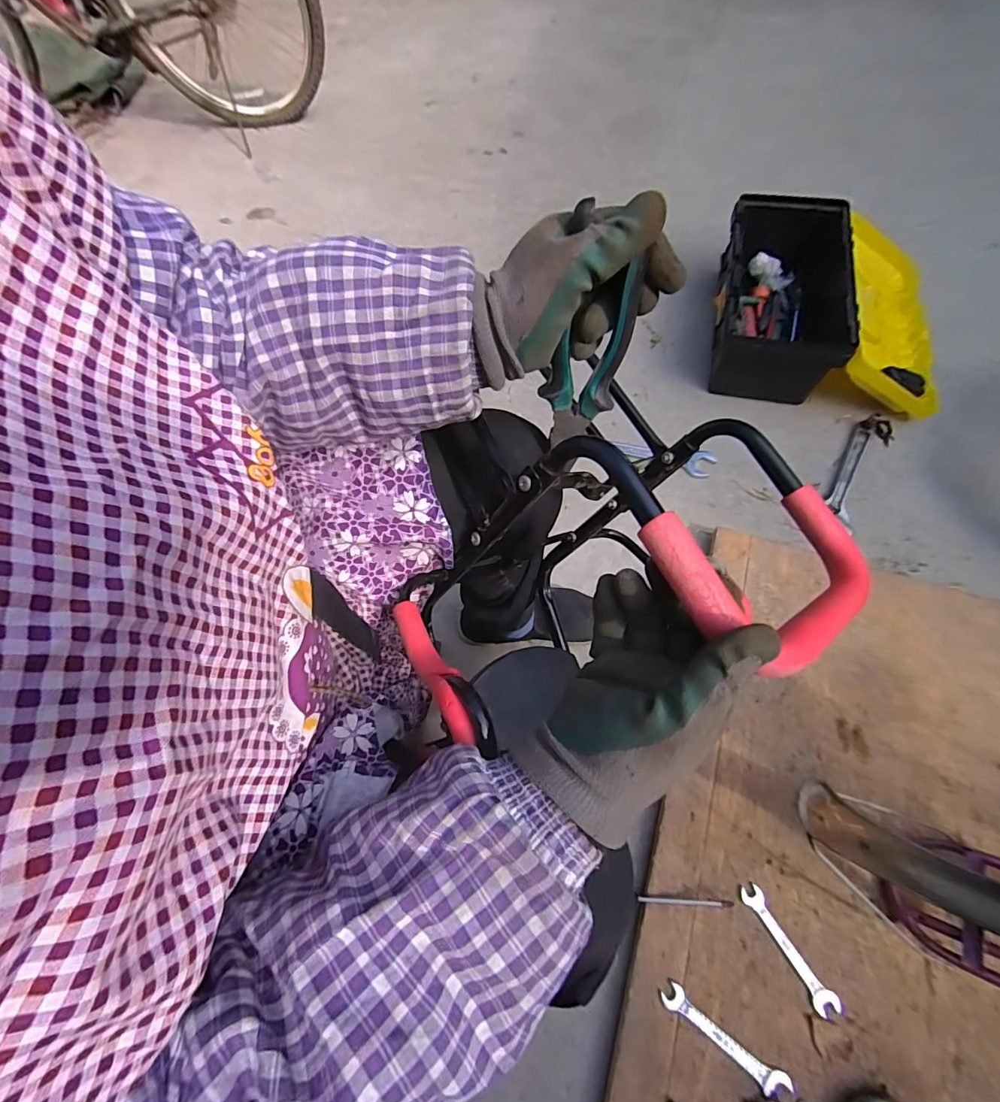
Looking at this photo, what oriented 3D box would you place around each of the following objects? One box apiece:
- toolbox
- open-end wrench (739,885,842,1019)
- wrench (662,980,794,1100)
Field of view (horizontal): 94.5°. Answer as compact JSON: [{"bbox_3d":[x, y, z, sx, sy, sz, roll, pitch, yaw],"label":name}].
[{"bbox_3d":[0.692,-0.508,0.971,0.435,0.169,0.455,11,70,8],"label":"toolbox"},{"bbox_3d":[0.368,0.508,0.591,0.029,0.004,0.147,-30,68,-11],"label":"open-end wrench"},{"bbox_3d":[0.271,0.591,0.558,0.157,0.005,0.028,33,71,15],"label":"wrench"}]

